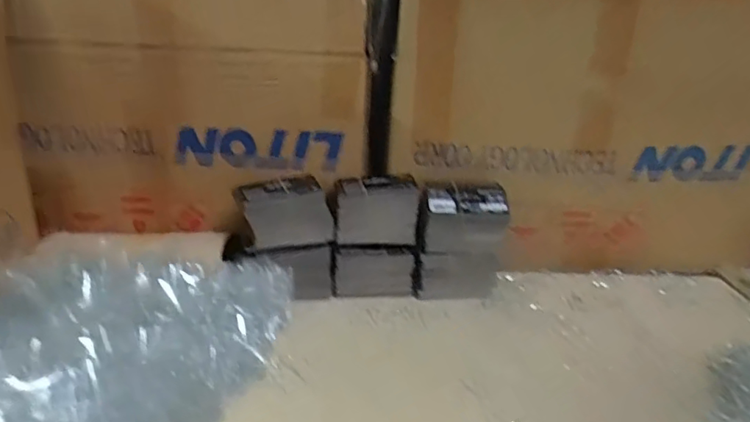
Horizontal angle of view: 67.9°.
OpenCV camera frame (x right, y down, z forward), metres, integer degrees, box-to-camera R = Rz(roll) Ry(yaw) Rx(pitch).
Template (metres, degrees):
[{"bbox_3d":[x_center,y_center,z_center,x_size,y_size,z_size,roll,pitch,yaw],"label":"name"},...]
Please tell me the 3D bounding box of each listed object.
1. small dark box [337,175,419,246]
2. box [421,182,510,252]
[{"bbox_3d":[0.002,0.000,0.716,0.098,0.077,0.047,1,22,-5],"label":"small dark box"},{"bbox_3d":[0.112,0.007,0.721,0.108,0.079,0.059,2,22,-2],"label":"box"}]

